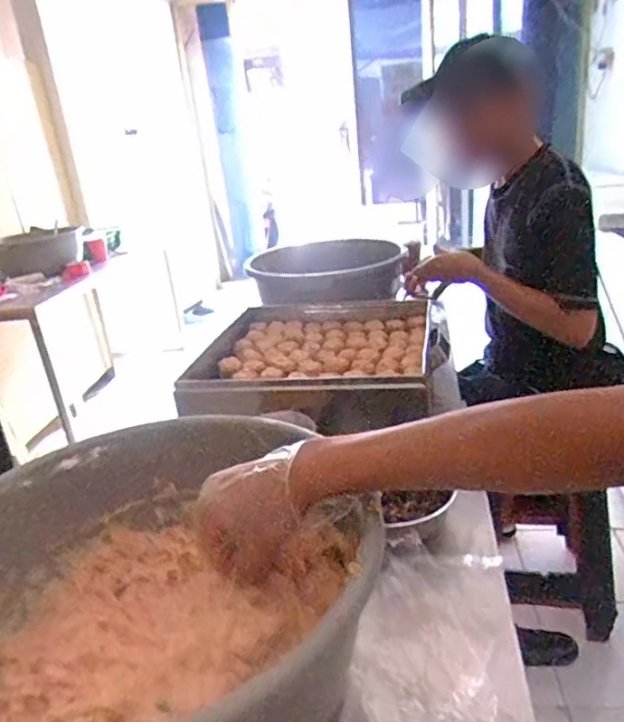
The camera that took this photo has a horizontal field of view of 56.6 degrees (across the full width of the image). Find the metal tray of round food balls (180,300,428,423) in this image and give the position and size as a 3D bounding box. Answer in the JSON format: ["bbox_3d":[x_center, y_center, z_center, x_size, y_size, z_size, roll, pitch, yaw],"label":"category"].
[{"bbox_3d":[-0.015,-0.023,1.088,0.443,0.057,0.456,-2,22,11],"label":"metal tray of round food balls"}]

